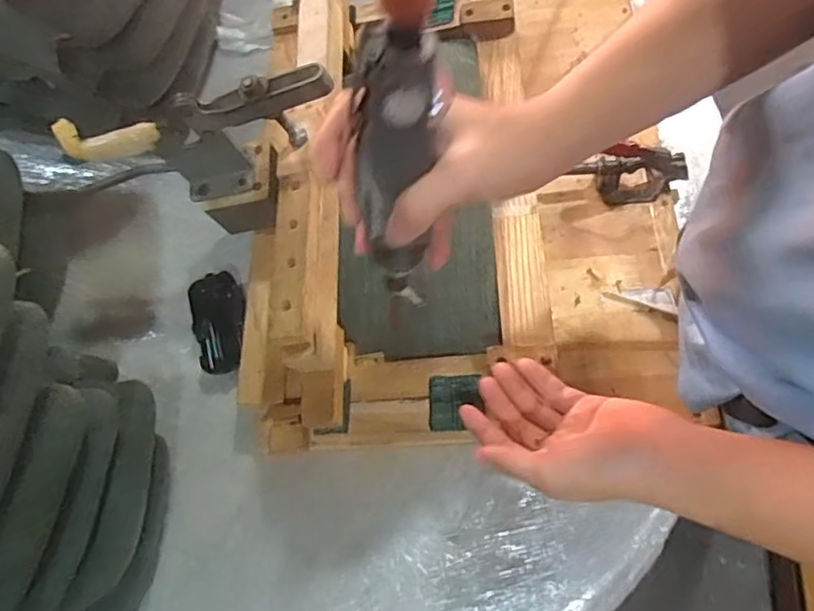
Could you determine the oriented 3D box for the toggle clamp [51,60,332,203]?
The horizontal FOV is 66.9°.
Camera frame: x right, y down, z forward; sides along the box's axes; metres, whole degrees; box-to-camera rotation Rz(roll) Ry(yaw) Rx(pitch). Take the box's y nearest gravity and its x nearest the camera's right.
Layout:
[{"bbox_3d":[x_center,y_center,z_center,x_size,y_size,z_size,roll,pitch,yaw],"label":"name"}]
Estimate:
[{"bbox_3d":[-0.179,-0.146,0.549,0.253,0.110,0.043,-6,69,7],"label":"toggle clamp"}]

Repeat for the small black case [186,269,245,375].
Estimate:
[{"bbox_3d":[-0.202,0.021,0.667,0.057,0.031,0.111,-15,68,4],"label":"small black case"}]

